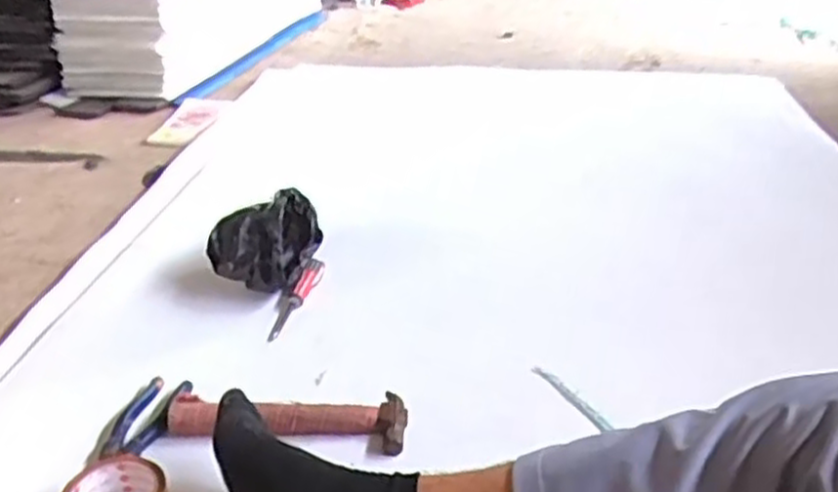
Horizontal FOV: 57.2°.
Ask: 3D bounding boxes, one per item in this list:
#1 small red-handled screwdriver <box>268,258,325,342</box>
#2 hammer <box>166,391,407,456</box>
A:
[{"bbox_3d":[-0.179,0.075,1.113,0.037,0.022,0.163,8,45,17],"label":"small red-handled screwdriver"},{"bbox_3d":[-0.148,0.190,0.885,0.268,0.031,0.081,1,30,5],"label":"hammer"}]

